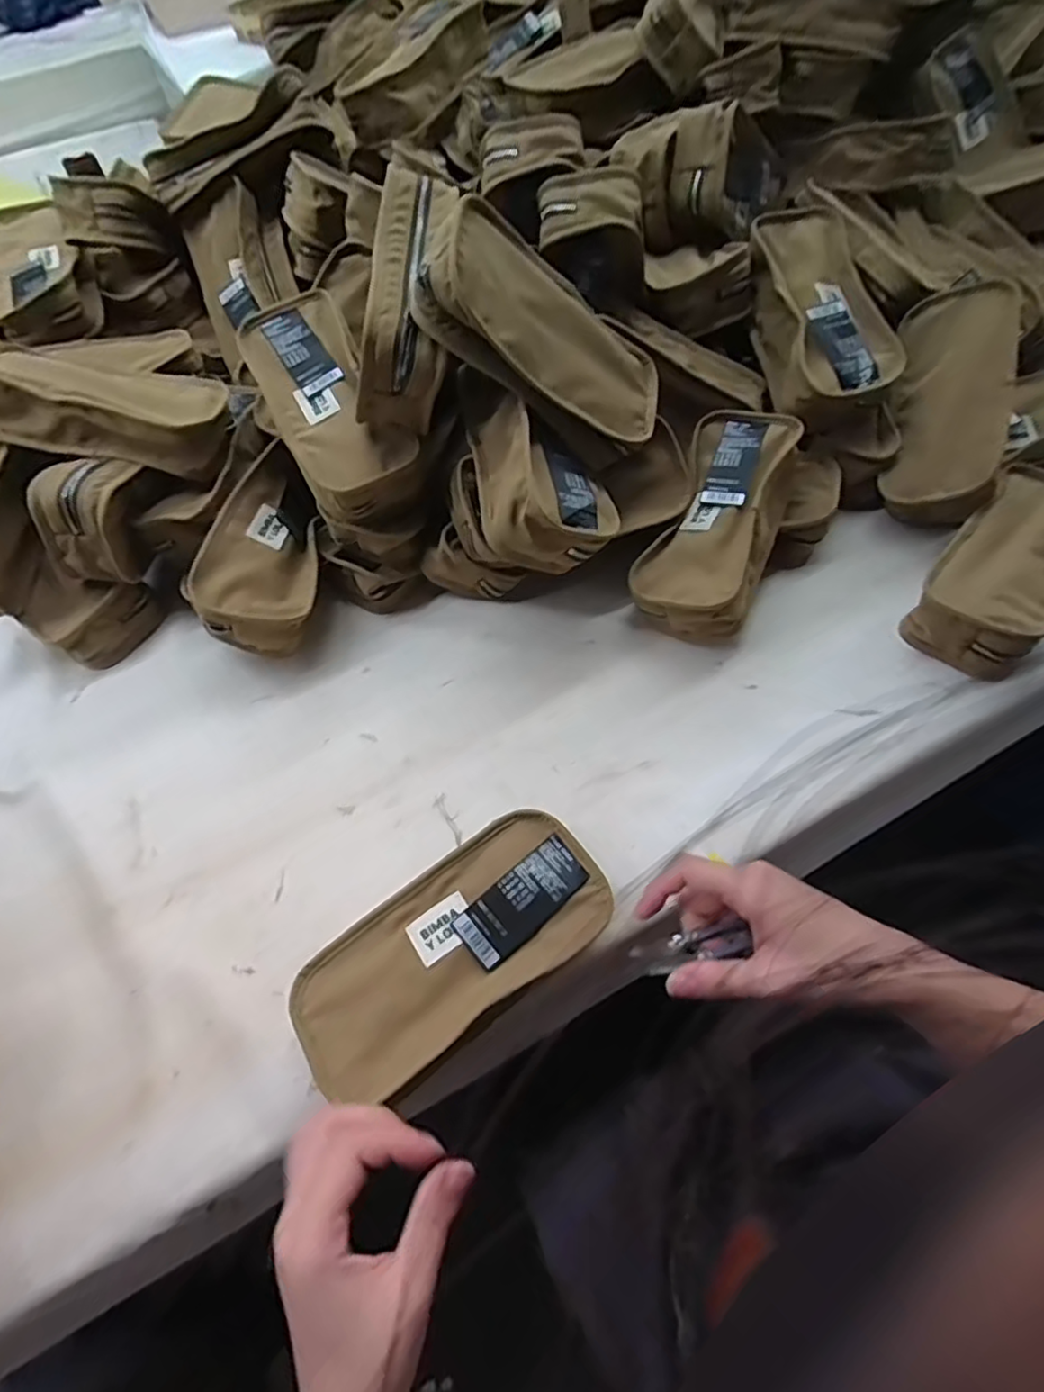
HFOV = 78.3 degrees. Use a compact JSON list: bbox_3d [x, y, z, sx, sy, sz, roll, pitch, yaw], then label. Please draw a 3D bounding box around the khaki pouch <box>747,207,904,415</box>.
[{"bbox_3d":[0.260,-0.334,0.567,0.095,0.053,0.196,-8,76,0],"label":"khaki pouch"}]

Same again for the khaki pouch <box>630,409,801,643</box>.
[{"bbox_3d":[0.163,-0.144,0.527,0.090,0.053,0.192,21,76,16],"label":"khaki pouch"}]

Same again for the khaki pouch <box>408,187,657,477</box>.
[{"bbox_3d":[0.016,-0.250,0.458,0.197,0.055,0.090,24,54,-33],"label":"khaki pouch"}]

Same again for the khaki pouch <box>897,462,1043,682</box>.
[{"bbox_3d":[0.387,-0.102,0.513,0.085,0.063,0.182,36,69,22],"label":"khaki pouch"}]

